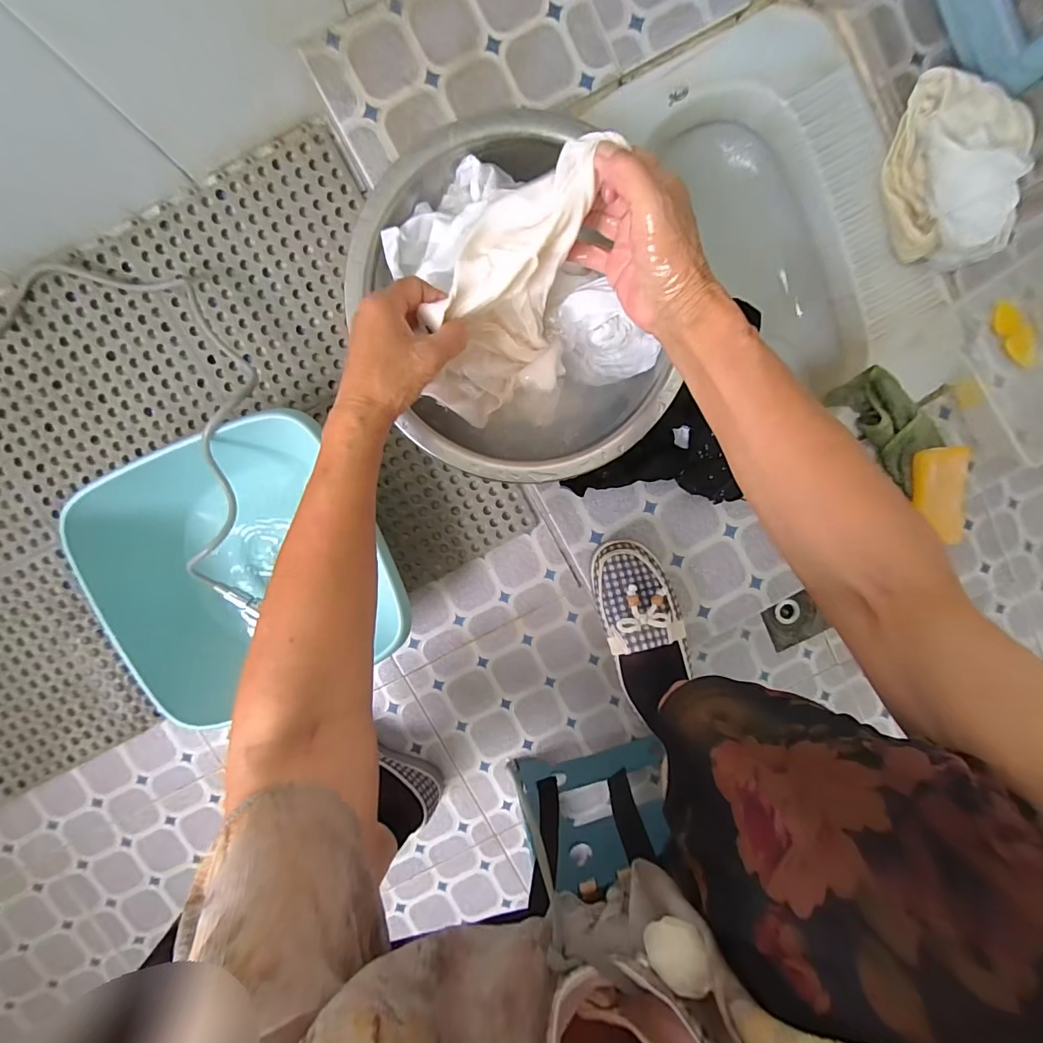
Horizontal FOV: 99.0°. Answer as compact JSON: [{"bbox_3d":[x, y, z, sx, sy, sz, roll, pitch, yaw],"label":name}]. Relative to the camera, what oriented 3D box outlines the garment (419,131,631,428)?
[{"bbox_3d":[-0.008,-0.179,0.370,0.119,0.229,0.078,12,58,-6],"label":"garment"}]

